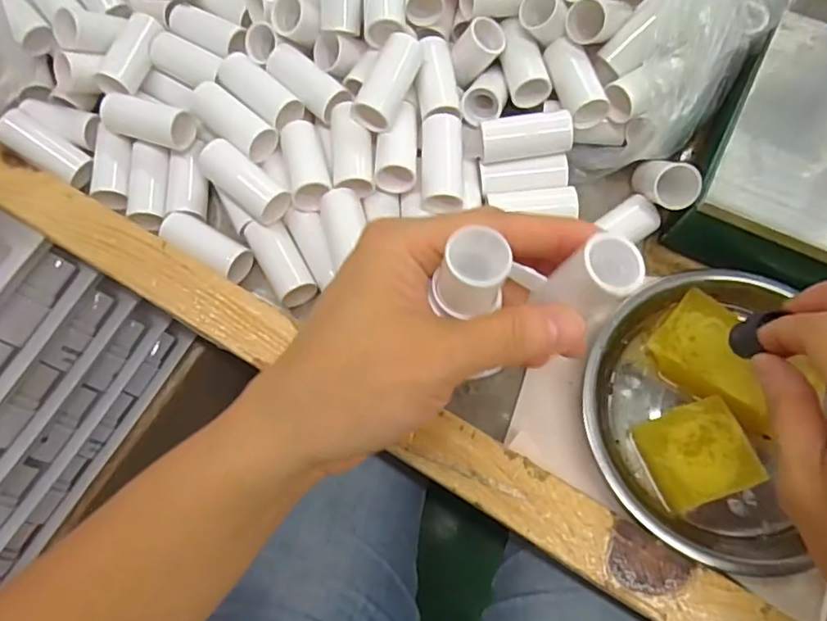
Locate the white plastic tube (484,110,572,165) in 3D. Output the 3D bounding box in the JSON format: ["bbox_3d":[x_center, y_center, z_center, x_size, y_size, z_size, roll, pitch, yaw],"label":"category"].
[{"bbox_3d":[0.057,-0.087,0.295,0.045,0.016,0.018,-6,71,0],"label":"white plastic tube"}]

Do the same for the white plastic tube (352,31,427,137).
[{"bbox_3d":[-0.012,-0.115,0.292,0.019,0.017,0.048,21,73,9],"label":"white plastic tube"}]

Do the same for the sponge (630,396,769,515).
[{"bbox_3d":[0.128,0.065,0.261,0.043,0.012,0.039,-20,72,-5],"label":"sponge"}]

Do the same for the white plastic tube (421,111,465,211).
[{"bbox_3d":[0.015,-0.072,0.294,0.021,0.018,0.052,1,71,3],"label":"white plastic tube"}]

